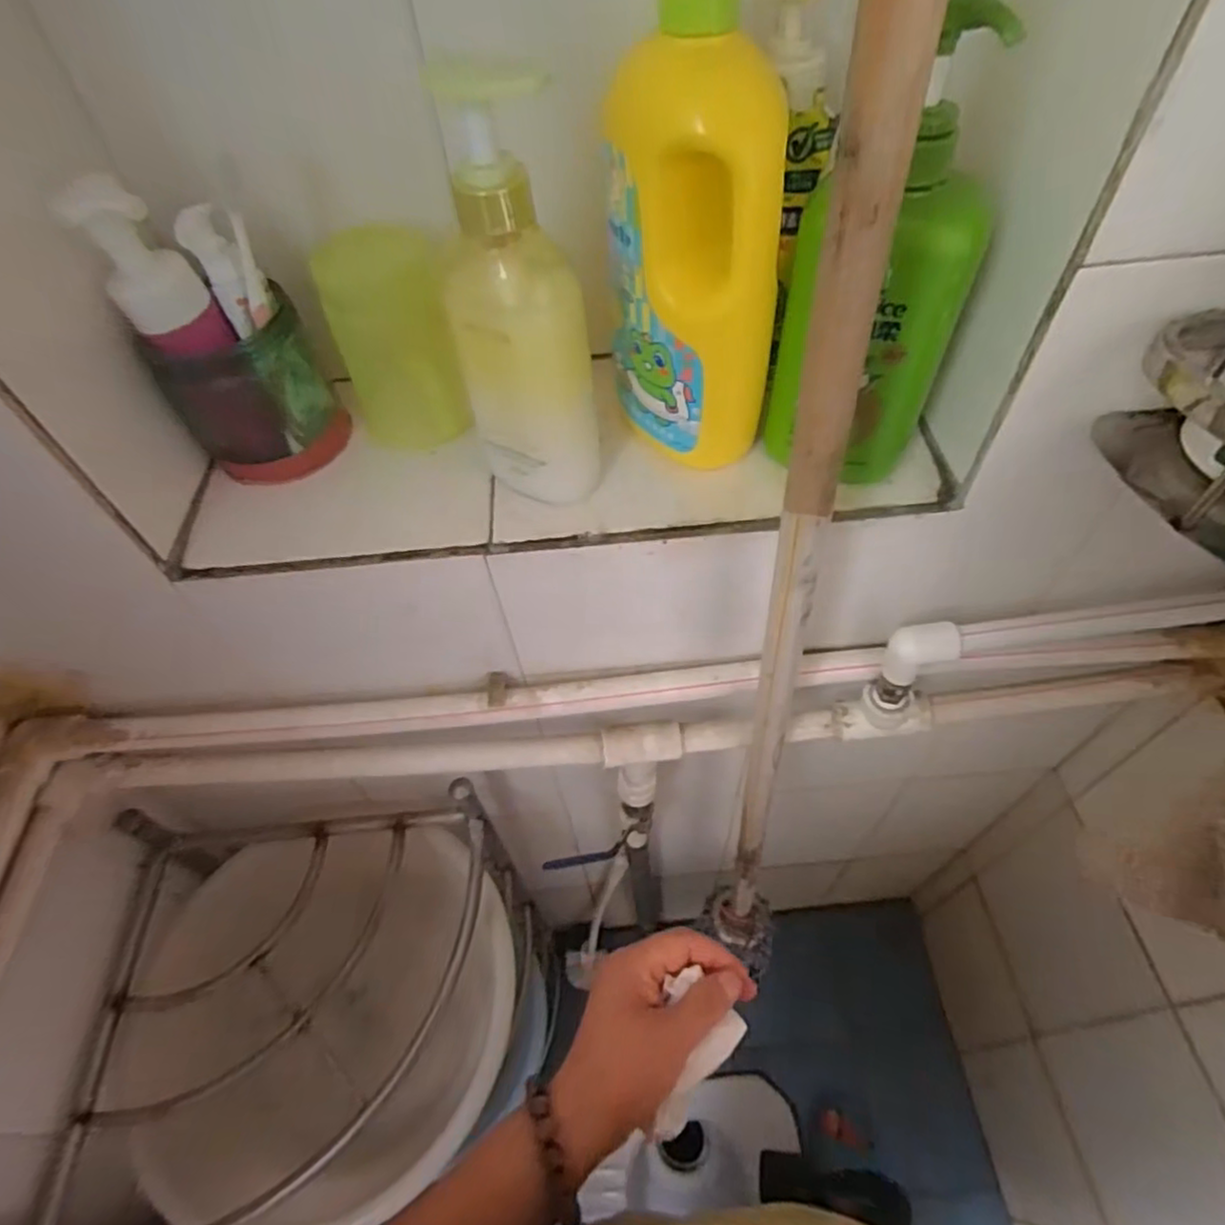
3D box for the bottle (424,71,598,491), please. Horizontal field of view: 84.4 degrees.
[{"bbox_3d":[-0.048,-0.155,0.365,0.062,0.214,0.058,33,61,27],"label":"bottle"}]

